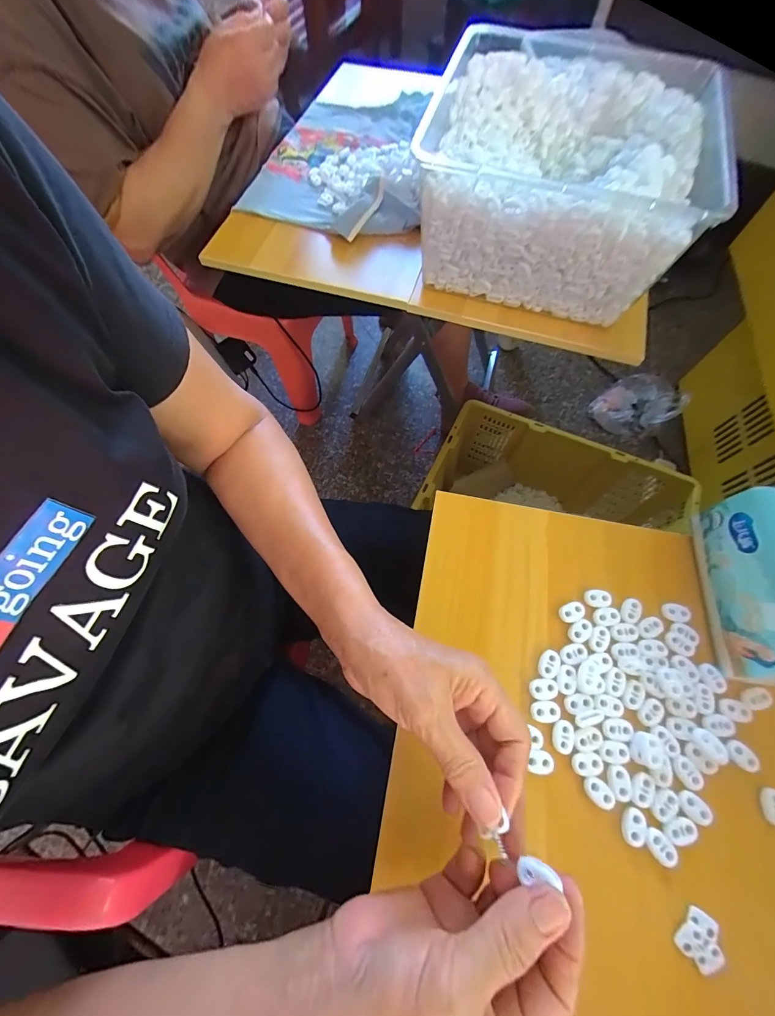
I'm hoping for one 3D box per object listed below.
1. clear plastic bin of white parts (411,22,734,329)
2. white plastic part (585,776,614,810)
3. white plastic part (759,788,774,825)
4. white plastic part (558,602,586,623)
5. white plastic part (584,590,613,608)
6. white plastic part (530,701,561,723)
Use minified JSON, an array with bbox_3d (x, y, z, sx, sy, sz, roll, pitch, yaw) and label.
[{"bbox_3d":[0.213,-0.397,0.457,0.301,0.133,0.289,15,68,8],"label":"clear plastic bin of white parts"},{"bbox_3d":[0.155,0.208,0.266,0.023,0.004,0.014,38,73,16],"label":"white plastic part"},{"bbox_3d":[0.281,0.217,0.265,0.010,0.011,0.022,11,68,6],"label":"white plastic part"},{"bbox_3d":[0.160,0.090,0.317,0.022,0.005,0.015,-26,69,-9],"label":"white plastic part"},{"bbox_3d":[0.185,0.080,0.320,0.023,0.004,0.015,-1,67,1],"label":"white plastic part"},{"bbox_3d":[0.124,0.160,0.286,0.023,0.004,0.015,0,67,2],"label":"white plastic part"}]

